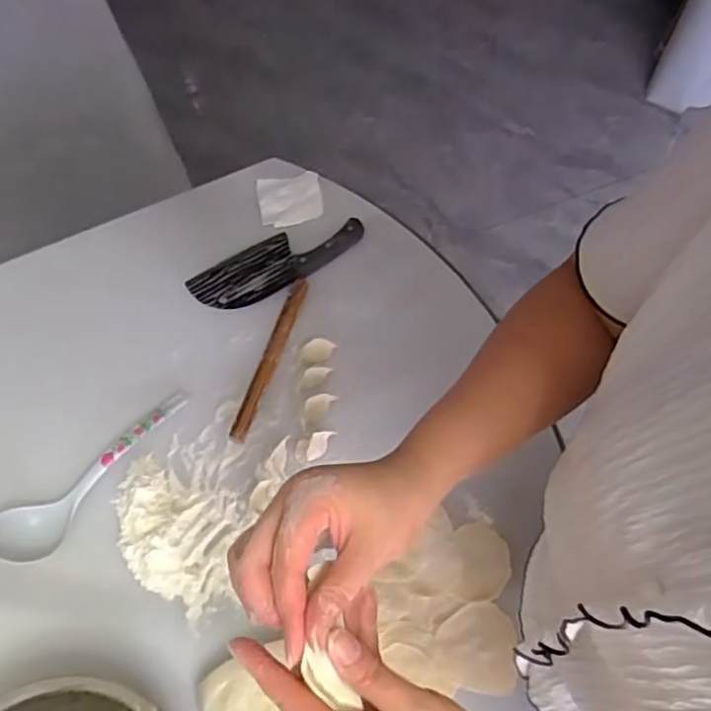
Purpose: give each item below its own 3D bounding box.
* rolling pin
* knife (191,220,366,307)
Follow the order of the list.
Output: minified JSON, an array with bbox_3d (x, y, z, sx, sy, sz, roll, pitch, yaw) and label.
[{"bbox_3d":[-0.106,0.000,0.817,0.023,0.015,0.228,16,65,12],"label":"rolling pin"},{"bbox_3d":[-0.106,-0.131,0.889,0.241,0.014,0.088,-25,64,-9],"label":"knife"}]

